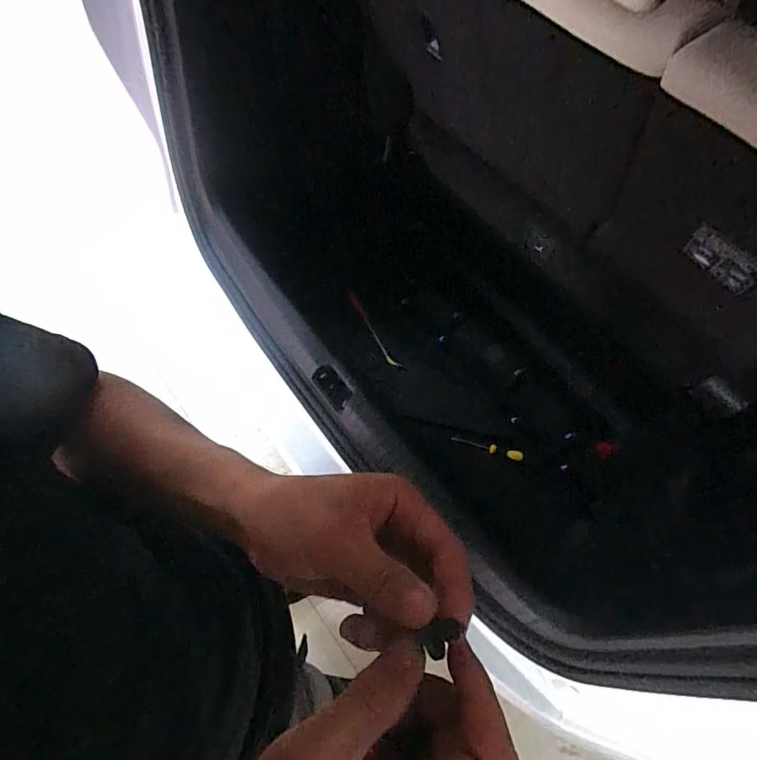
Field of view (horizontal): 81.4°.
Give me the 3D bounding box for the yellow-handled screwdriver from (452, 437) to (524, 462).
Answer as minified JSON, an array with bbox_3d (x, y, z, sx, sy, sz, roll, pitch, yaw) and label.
[{"bbox_3d":[0.287,0.178,1.168,0.187,0.023,0.025,13,64,25],"label":"yellow-handled screwdriver"}]

